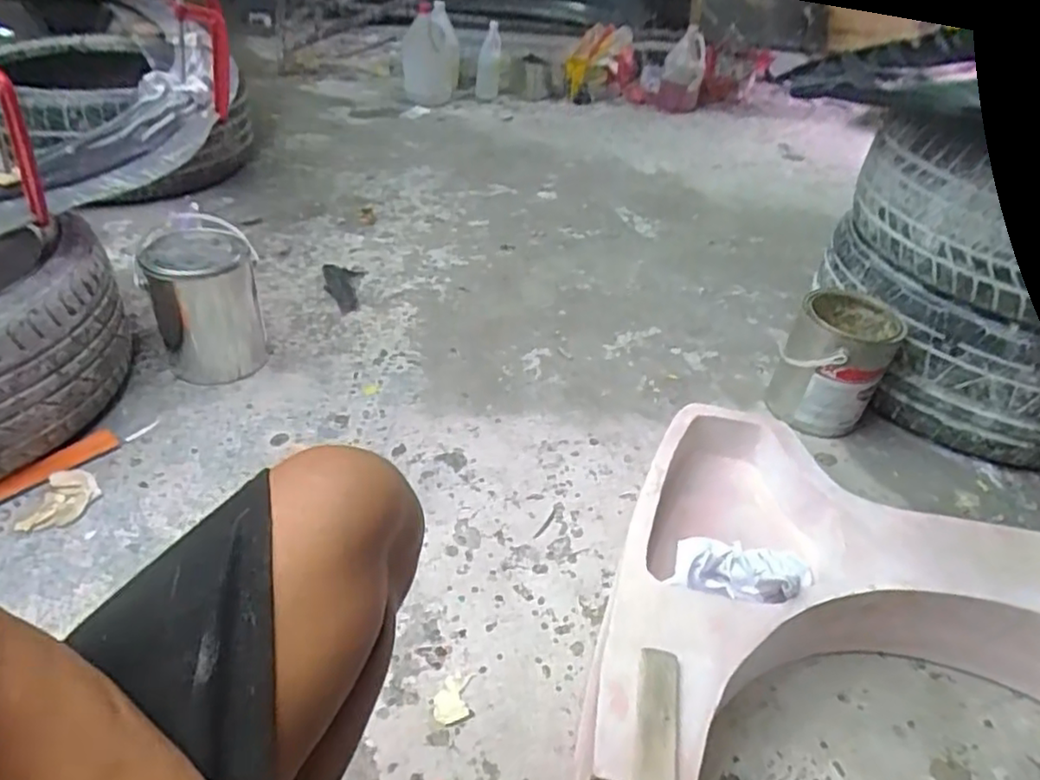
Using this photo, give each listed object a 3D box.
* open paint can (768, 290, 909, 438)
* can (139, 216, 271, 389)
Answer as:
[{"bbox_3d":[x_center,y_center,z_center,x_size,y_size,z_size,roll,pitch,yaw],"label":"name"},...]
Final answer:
[{"bbox_3d":[0.548,-0.045,1.168,0.159,0.198,0.197,28,43,25],"label":"open paint can"},{"bbox_3d":[-0.524,-0.147,1.121,0.166,0.227,0.170,-11,41,-21],"label":"can"}]

